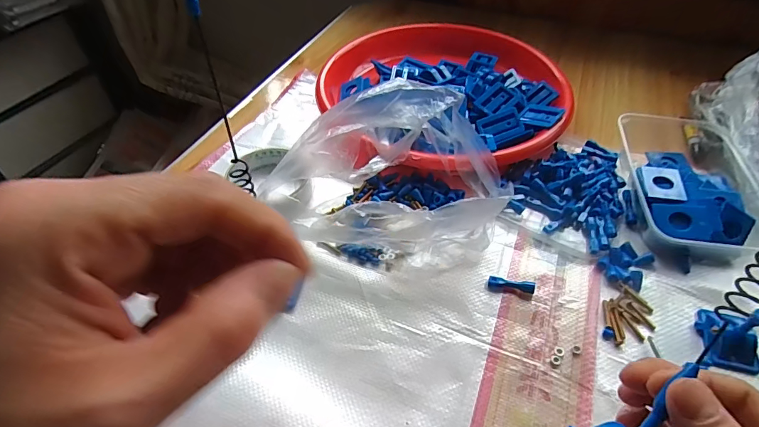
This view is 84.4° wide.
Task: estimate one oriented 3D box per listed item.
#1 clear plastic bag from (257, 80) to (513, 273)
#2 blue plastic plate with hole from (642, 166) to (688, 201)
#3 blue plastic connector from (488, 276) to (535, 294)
[{"bbox_3d":[0.011,-0.035,0.366,0.184,0.114,0.140,23,51,19],"label":"clear plastic bag"},{"bbox_3d":[0.260,-0.029,0.383,0.032,0.007,0.041,10,48,9],"label":"blue plastic plate with hole"},{"bbox_3d":[0.110,0.059,0.349,0.037,0.011,0.008,12,49,10],"label":"blue plastic connector"}]

